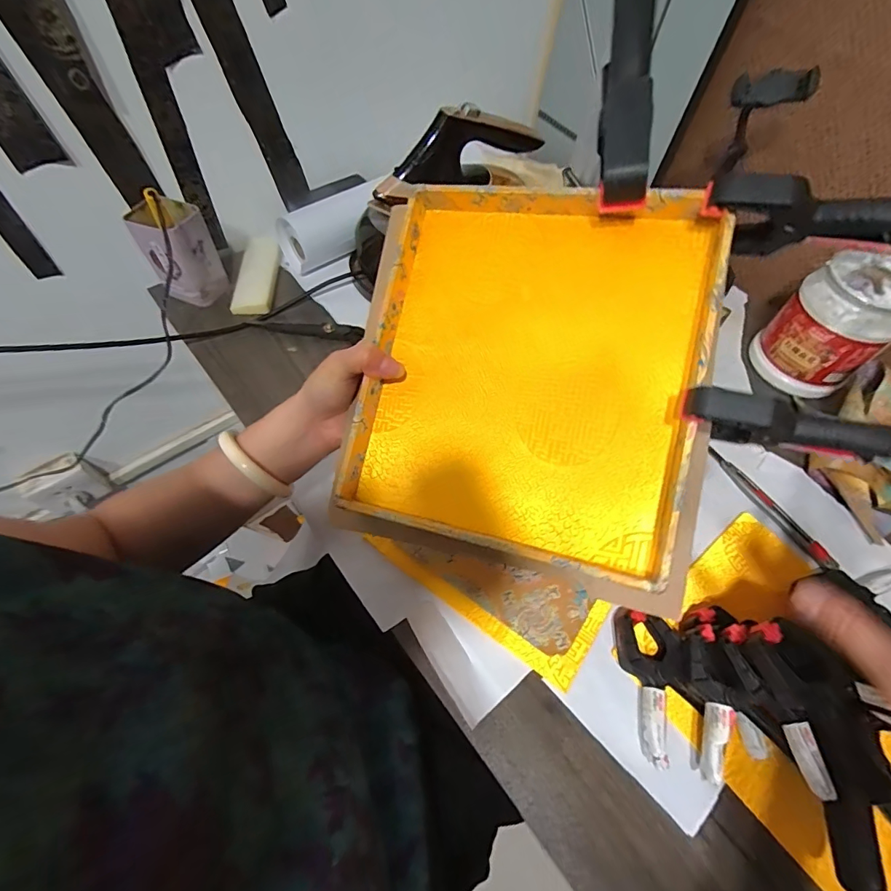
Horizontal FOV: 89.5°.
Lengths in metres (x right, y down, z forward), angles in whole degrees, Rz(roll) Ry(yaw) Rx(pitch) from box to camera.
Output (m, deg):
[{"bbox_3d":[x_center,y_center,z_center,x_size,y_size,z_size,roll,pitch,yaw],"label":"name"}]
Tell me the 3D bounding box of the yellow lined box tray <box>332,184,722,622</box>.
[{"bbox_3d":[0.054,-0.053,0.324,0.229,0.033,0.263,9,83,18],"label":"yellow lined box tray"}]

